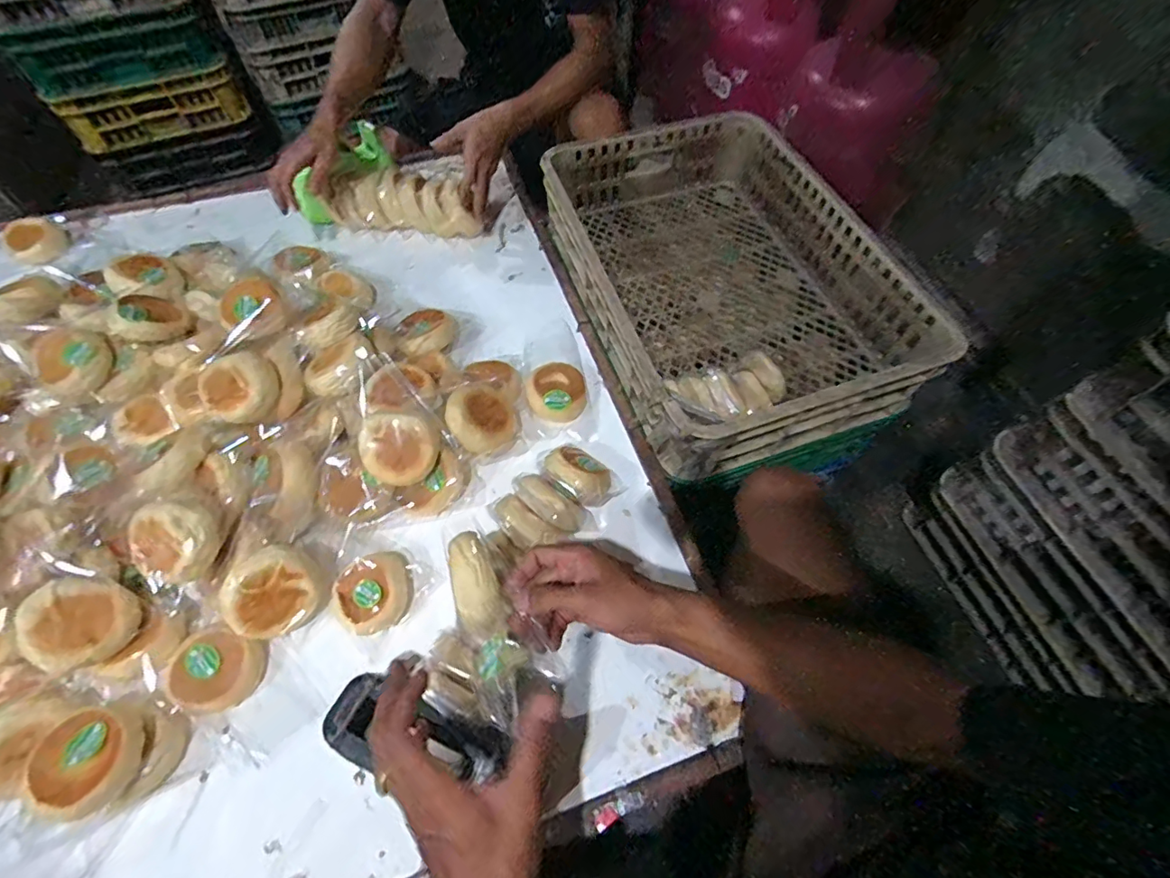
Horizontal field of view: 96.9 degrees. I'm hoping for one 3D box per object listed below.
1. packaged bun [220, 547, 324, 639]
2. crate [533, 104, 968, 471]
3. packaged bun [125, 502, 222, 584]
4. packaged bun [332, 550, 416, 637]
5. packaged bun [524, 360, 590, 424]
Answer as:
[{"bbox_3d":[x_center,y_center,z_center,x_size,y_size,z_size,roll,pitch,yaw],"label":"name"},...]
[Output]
[{"bbox_3d":[-0.366,0.176,0.607,0.101,0.096,0.048,-37,25,-23],"label":"packaged bun"},{"bbox_3d":[0.219,-0.277,0.863,0.440,0.140,0.628,-16,61,-10],"label":"crate"},{"bbox_3d":[-0.457,0.113,0.579,0.092,0.050,0.092,-16,98,13],"label":"packaged bun"},{"bbox_3d":[-0.254,0.182,0.632,0.089,0.040,0.096,0,60,0],"label":"packaged bun"},{"bbox_3d":[-0.040,-0.074,0.783,0.088,0.039,0.098,13,60,7],"label":"packaged bun"}]

